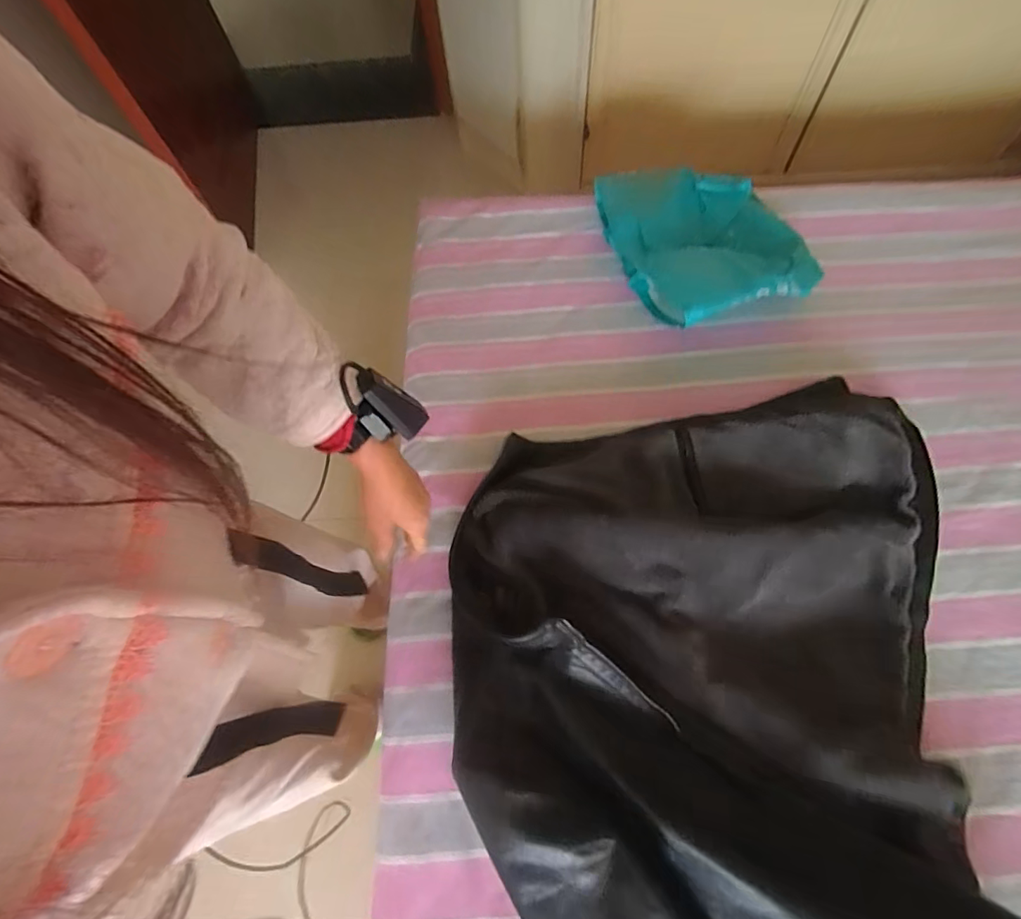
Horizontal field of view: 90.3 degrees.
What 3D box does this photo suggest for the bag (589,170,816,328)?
[{"bbox_3d":[0.358,-0.413,0.944,0.284,0.113,0.393,-19,67,-6],"label":"bag"}]

